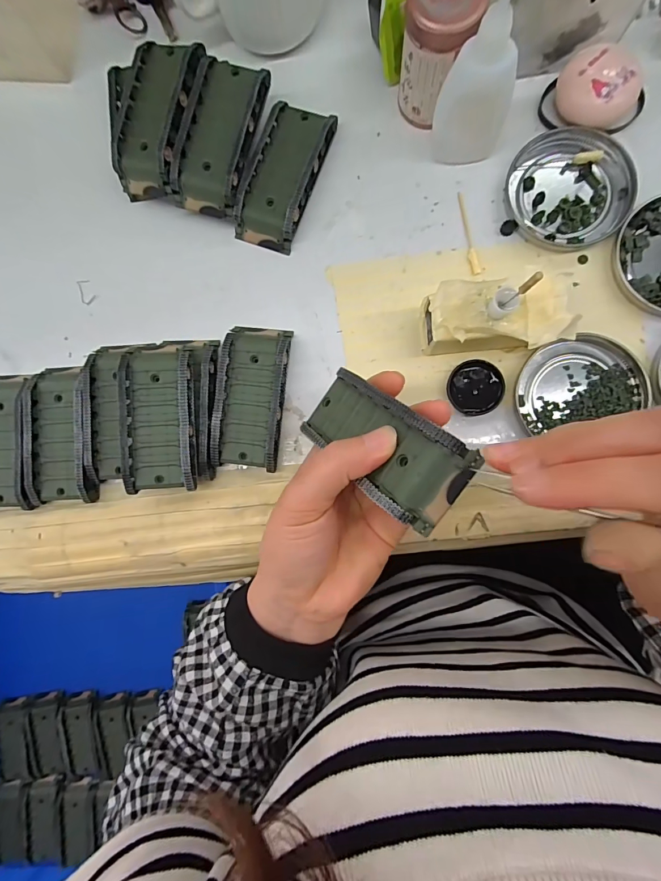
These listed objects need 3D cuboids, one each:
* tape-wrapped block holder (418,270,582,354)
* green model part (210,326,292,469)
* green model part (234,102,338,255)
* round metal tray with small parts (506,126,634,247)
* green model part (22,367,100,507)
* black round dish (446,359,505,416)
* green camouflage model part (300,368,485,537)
[{"bbox_3d":[0.099,-0.074,0.246,0.086,0.044,0.041,-7,86,5],"label":"tape-wrapped block holder"},{"bbox_3d":[-0.053,-0.031,0.271,0.045,0.020,0.096,6,87,6],"label":"green model part"},{"bbox_3d":[-0.032,-0.185,0.277,0.043,0.020,0.095,22,88,6],"label":"green model part"},{"bbox_3d":[0.158,-0.168,0.262,0.077,0.009,0.072,26,89,6],"label":"round metal tray with small parts"},{"bbox_3d":[-0.193,-0.005,0.280,0.043,0.017,0.097,-4,86,5],"label":"green model part"},{"bbox_3d":[0.096,-0.035,0.263,0.036,0.007,0.035,0,86,5],"label":"black round dish"},{"bbox_3d":[0.022,-0.001,0.196,0.041,0.021,0.095,-50,48,1],"label":"green camouflage model part"}]

